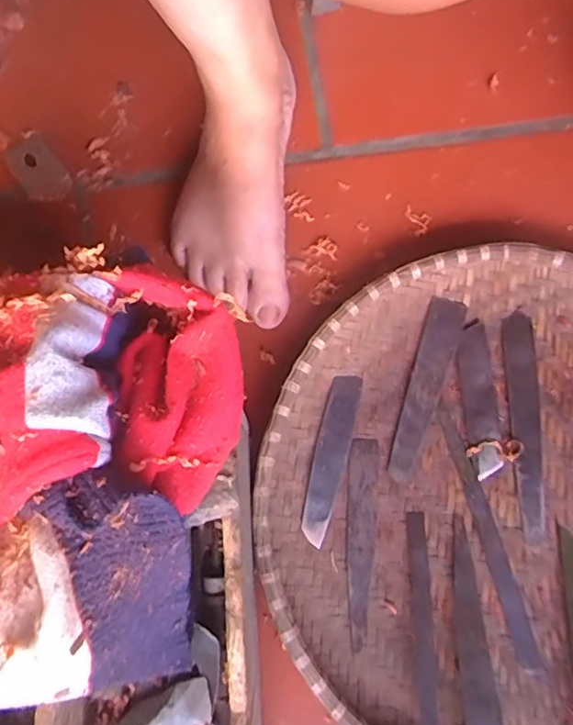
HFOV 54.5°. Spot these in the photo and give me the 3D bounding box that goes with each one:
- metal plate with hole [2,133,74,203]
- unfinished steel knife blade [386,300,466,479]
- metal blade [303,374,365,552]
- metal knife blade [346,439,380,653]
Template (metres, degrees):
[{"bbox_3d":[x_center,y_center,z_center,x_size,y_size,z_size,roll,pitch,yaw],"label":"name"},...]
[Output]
[{"bbox_3d":[-0.192,-0.150,0.429,0.034,0.006,0.055,-36,86,-8],"label":"metal plate with hole"},{"bbox_3d":[0.094,0.015,0.384,0.026,0.004,0.129,21,79,5],"label":"unfinished steel knife blade"},{"bbox_3d":[0.029,0.063,0.373,0.021,0.005,0.112,14,78,3],"label":"metal blade"},{"bbox_3d":[0.050,0.115,0.361,0.021,0.005,0.127,2,78,1],"label":"metal knife blade"}]

